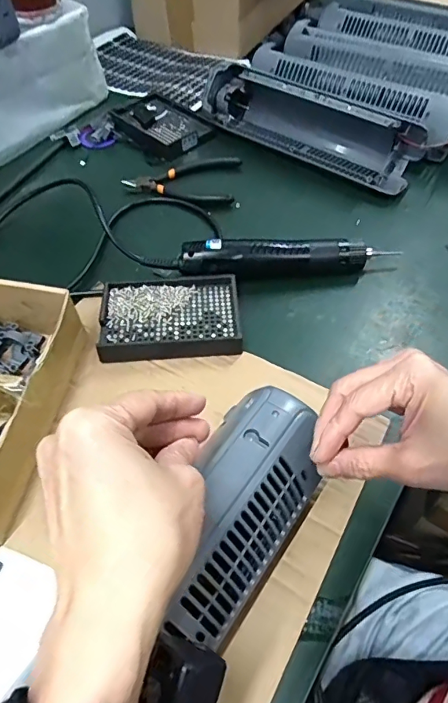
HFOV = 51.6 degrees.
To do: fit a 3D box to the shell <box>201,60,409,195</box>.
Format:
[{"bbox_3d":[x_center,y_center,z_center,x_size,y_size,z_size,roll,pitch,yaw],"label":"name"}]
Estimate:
[{"bbox_3d":[0.110,-0.308,0.629,0.306,0.073,0.074,32,61,21],"label":"shell"}]

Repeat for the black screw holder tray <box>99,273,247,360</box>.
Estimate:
[{"bbox_3d":[-0.053,-0.034,0.460,0.133,0.021,0.094,-5,55,-3],"label":"black screw holder tray"}]

